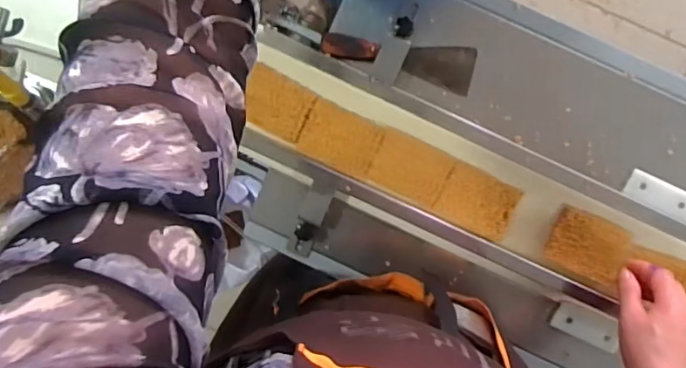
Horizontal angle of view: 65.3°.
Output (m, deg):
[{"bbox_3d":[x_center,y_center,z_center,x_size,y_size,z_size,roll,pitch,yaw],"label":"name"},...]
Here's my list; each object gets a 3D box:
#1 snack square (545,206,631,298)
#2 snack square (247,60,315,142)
[{"bbox_3d":[0.289,0.075,0.632,0.091,0.011,0.075,24,100,1],"label":"snack square"},{"bbox_3d":[-0.079,-0.096,0.638,0.079,0.004,0.068,27,100,0],"label":"snack square"}]

